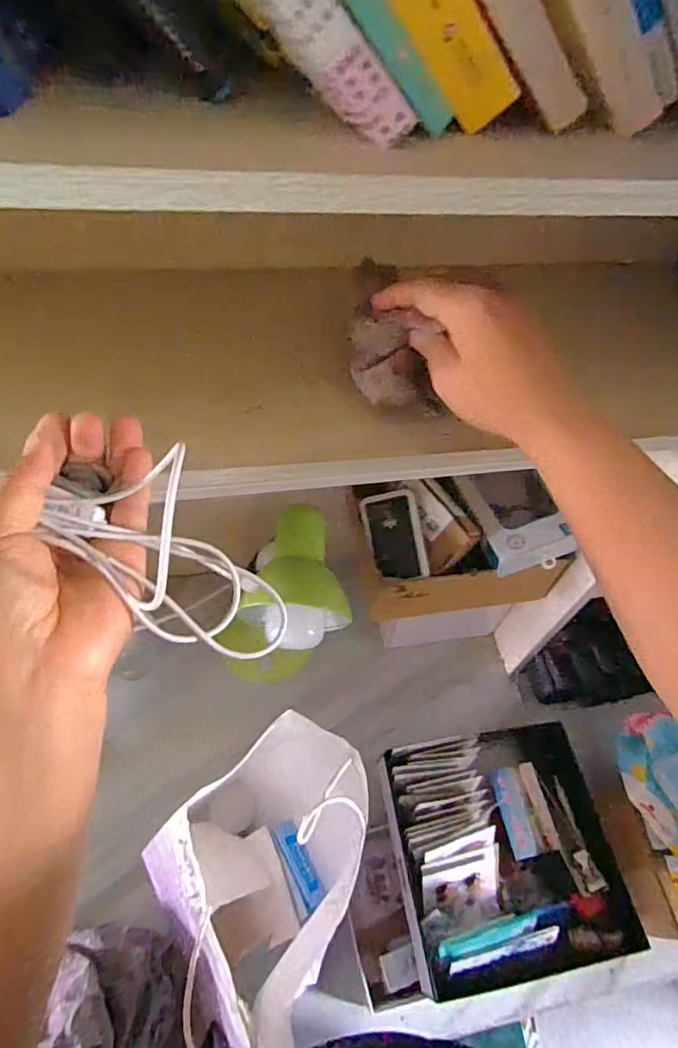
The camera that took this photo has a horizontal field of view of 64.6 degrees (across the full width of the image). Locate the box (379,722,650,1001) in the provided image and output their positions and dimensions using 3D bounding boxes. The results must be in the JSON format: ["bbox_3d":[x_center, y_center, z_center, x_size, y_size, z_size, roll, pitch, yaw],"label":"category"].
[{"bbox_3d":[0.177,0.355,0.592,0.230,0.074,0.225,-5,55,-9],"label":"box"}]

